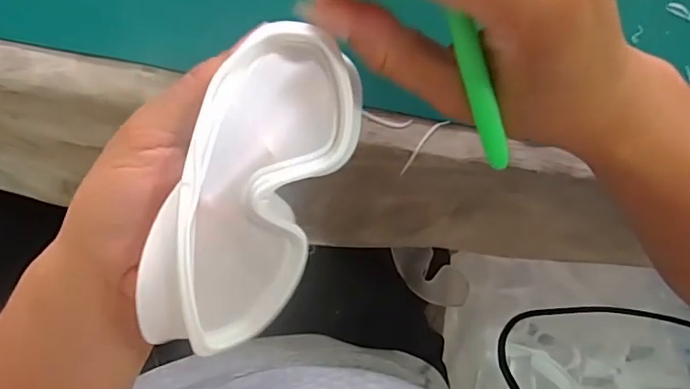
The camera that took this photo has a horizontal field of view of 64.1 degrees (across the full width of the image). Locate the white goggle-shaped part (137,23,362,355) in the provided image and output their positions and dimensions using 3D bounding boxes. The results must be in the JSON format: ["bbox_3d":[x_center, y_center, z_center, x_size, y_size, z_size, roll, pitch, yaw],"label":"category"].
[{"bbox_3d":[-0.032,0.000,0.195,0.050,0.036,0.121,22,93,-5],"label":"white goggle-shaped part"}]

